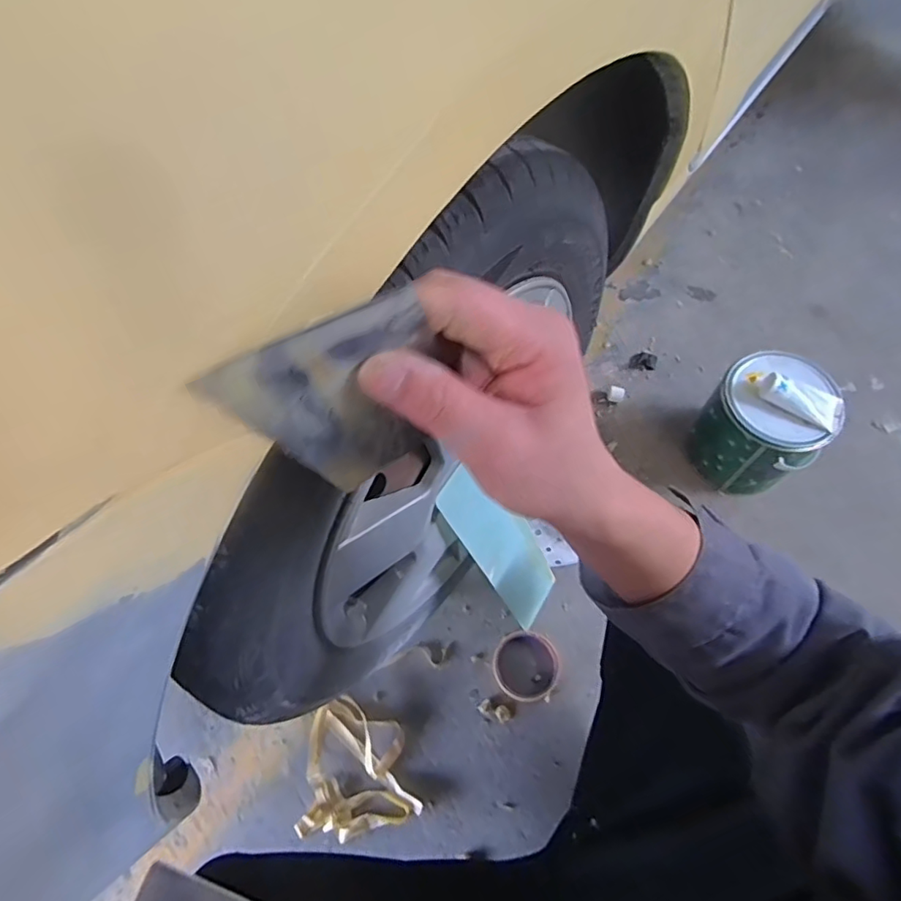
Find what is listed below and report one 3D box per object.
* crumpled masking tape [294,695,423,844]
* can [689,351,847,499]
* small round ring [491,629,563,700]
[{"bbox_3d":[-0.129,0.405,0.721,0.145,0.019,0.156,-15,64,-6],"label":"crumpled masking tape"},{"bbox_3d":[0.462,-0.030,0.844,0.149,0.182,0.145,-1,63,1],"label":"can"},{"bbox_3d":[0.105,0.297,0.769,0.088,0.015,0.087,-1,63,1],"label":"small round ring"}]

